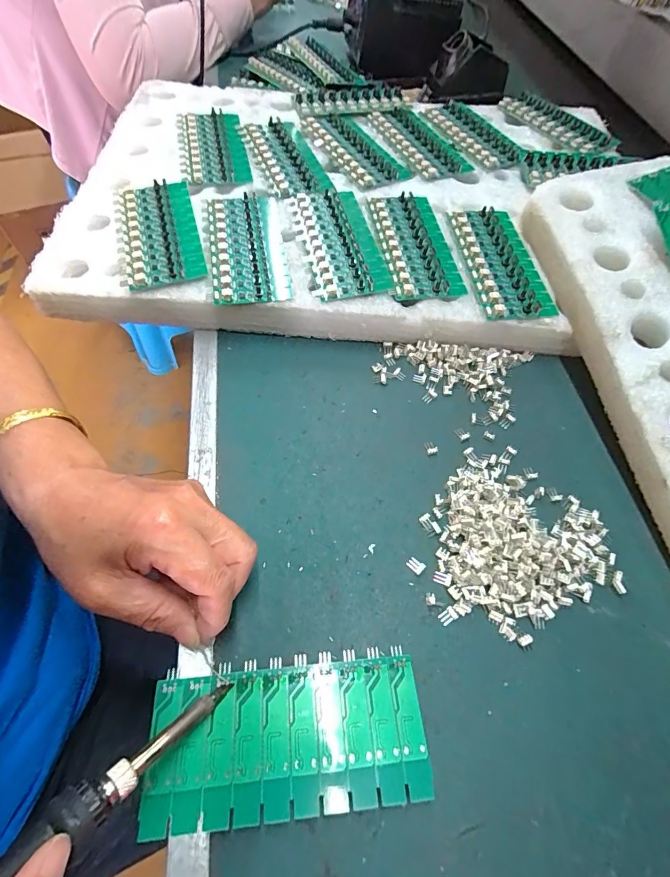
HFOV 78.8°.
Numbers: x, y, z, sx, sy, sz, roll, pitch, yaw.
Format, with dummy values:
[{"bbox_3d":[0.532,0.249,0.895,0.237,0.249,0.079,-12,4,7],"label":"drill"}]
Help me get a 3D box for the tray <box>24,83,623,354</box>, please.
[{"bbox_3d":[0.021,-0.255,0.416,0.521,0.033,0.370,4,61,0],"label":"tray"}]

